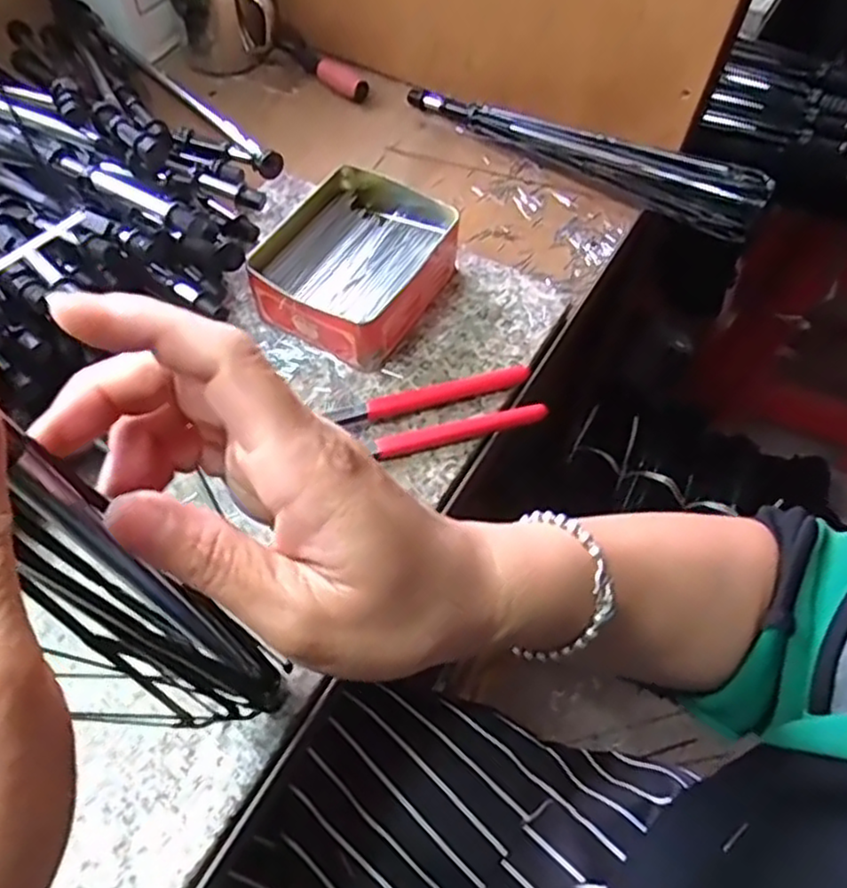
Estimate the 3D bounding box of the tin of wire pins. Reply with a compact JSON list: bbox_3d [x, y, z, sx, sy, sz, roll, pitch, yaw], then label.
[{"bbox_3d":[-0.050,-0.123,0.465,0.114,0.048,0.126,26,62,13],"label":"tin of wire pins"}]

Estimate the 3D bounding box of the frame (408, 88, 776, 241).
[{"bbox_3d":[0.121,-0.243,0.559,0.301,0.071,0.030,37,64,18],"label":"frame"}]

